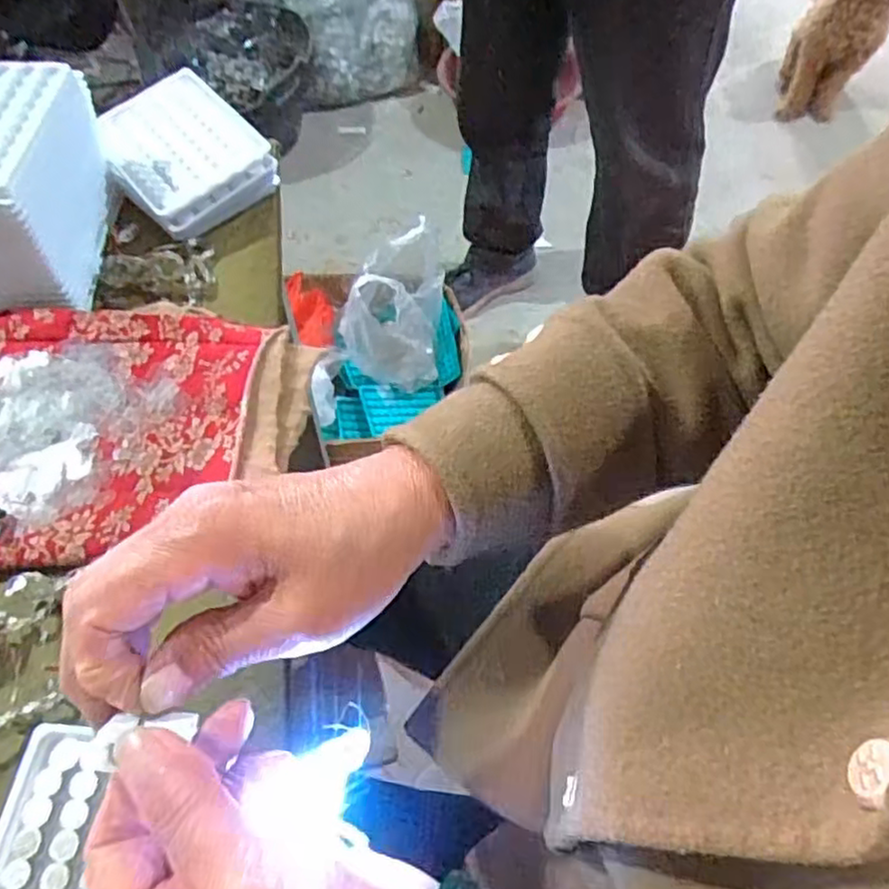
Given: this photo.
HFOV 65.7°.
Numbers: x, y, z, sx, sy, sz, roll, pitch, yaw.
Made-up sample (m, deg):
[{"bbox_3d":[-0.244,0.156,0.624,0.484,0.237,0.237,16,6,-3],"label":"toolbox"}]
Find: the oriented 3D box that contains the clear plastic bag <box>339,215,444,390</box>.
[{"bbox_3d":[-0.070,-0.184,0.947,0.127,0.200,0.126,4,58,0],"label":"clear plastic bag"}]

